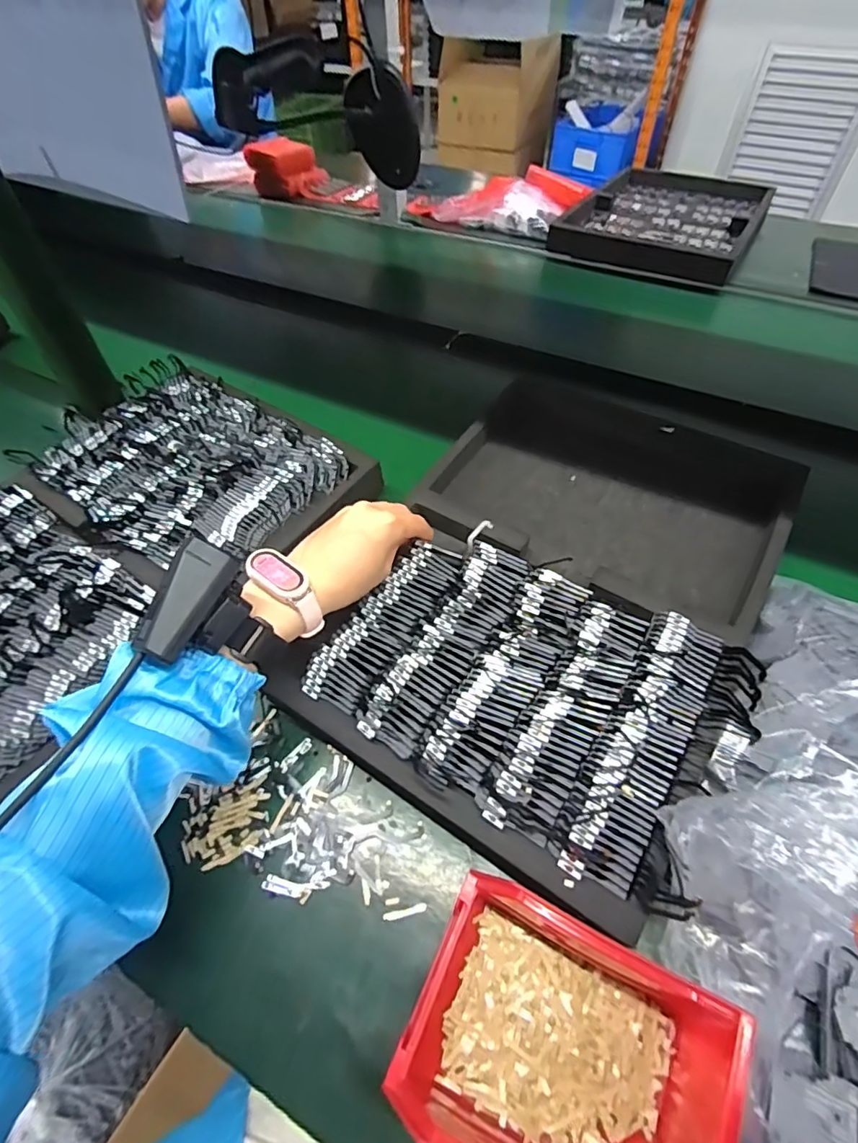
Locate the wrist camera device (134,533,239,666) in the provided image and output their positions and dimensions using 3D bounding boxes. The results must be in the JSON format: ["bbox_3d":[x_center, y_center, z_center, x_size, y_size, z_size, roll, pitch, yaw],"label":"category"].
[{"bbox_3d":[-0.137,0.015,0.295,0.031,0.019,0.065,34,66,-22],"label":"wrist camera device"}]

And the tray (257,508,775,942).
[{"bbox_3d":[0.058,0.075,0.369,0.287,0.032,0.200,26,56,23],"label":"tray"}]

